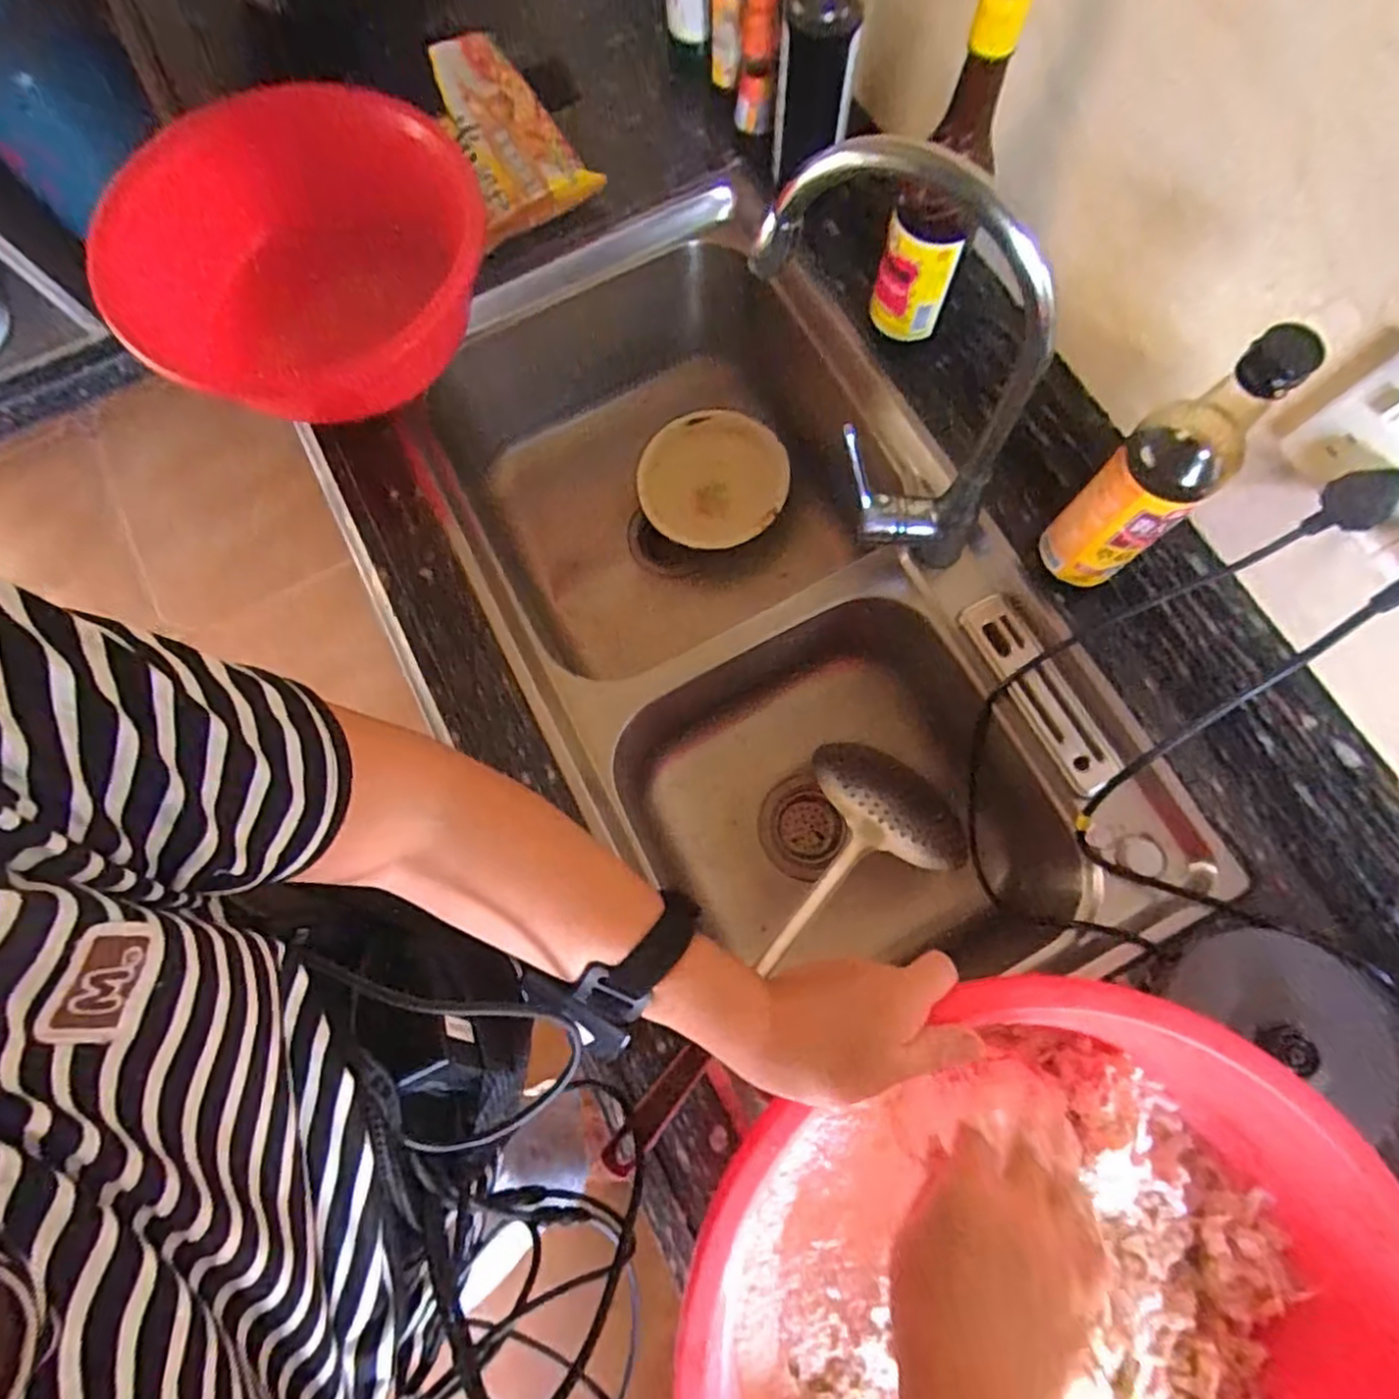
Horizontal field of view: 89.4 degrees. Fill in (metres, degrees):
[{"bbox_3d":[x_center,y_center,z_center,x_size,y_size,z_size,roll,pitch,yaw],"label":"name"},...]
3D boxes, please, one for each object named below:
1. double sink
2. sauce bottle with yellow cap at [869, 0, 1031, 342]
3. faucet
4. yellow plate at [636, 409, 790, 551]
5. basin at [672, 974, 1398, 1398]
[{"bbox_3d":[0.052,-0.086,0.694,0.396,0.254,0.780,-26,77,-5],"label":"double sink"},{"bbox_3d":[0.175,-0.370,0.515,0.063,0.240,0.050,14,77,5],"label":"sauce bottle with yellow cap"},{"bbox_3d":[0.129,-0.216,0.489,0.210,0.305,0.073,43,81,11],"label":"faucet"},{"bbox_3d":[0.015,-0.251,0.807,0.164,0.029,0.160,0,76,2],"label":"yellow plate"},{"bbox_3d":[0.192,0.361,0.388,0.378,0.103,0.365,0,76,2],"label":"basin"}]

